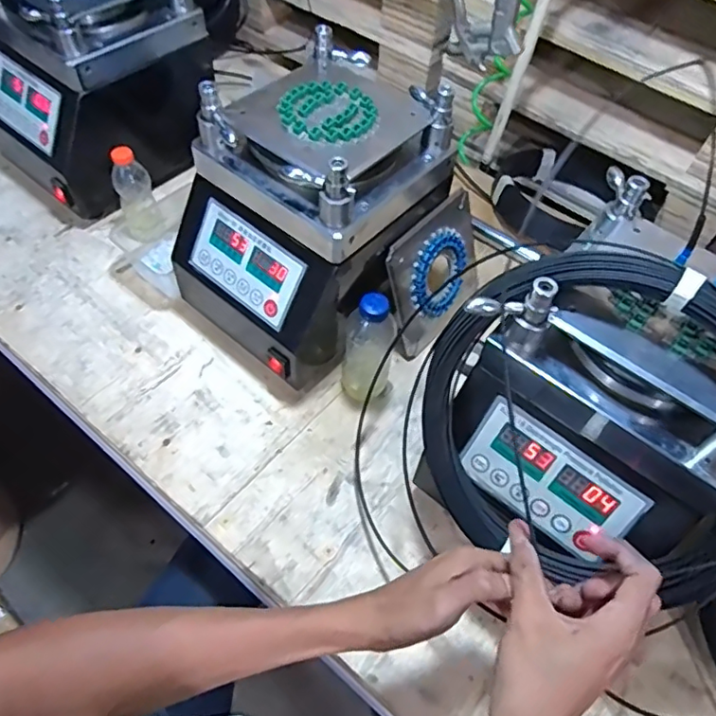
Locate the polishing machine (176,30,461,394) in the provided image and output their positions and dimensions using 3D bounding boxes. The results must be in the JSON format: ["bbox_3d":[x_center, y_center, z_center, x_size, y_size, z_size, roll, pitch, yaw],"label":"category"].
[{"bbox_3d":[-0.057,-0.172,0.682,0.223,0.274,0.276,40,63,22],"label":"polishing machine"}]

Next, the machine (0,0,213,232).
[{"bbox_3d":[-0.388,-0.422,0.822,0.303,0.254,0.286,-38,65,-25],"label":"machine"}]

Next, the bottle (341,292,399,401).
[{"bbox_3d":[0.014,-0.020,0.655,0.058,0.154,0.076,8,56,3],"label":"bottle"}]

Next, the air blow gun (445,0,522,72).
[{"bbox_3d":[0.137,-0.387,0.566,0.071,0.163,0.075,0,56,-3],"label":"air blow gun"}]

